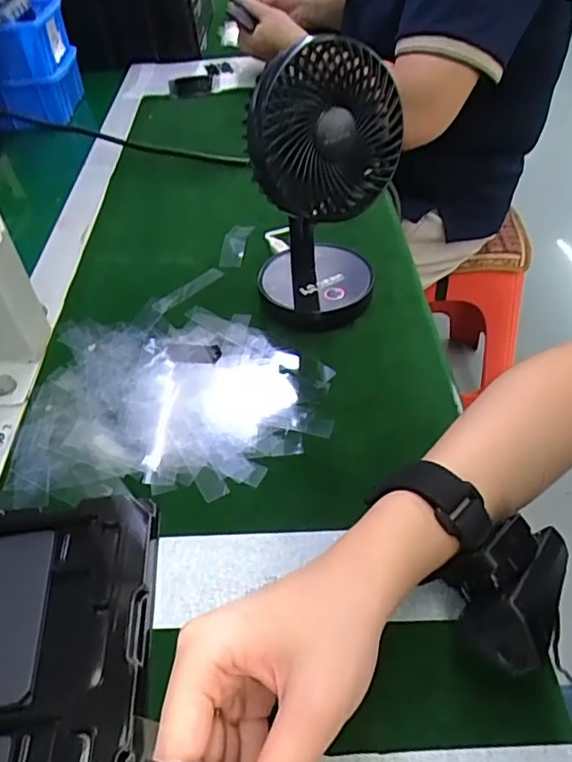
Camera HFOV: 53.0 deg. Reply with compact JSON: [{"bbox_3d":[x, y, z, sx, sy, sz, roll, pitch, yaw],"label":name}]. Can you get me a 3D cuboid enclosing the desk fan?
[{"bbox_3d":[0.028,-0.131,0.390,0.089,0.187,0.118,4,46,7],"label":"desk fan"}]

